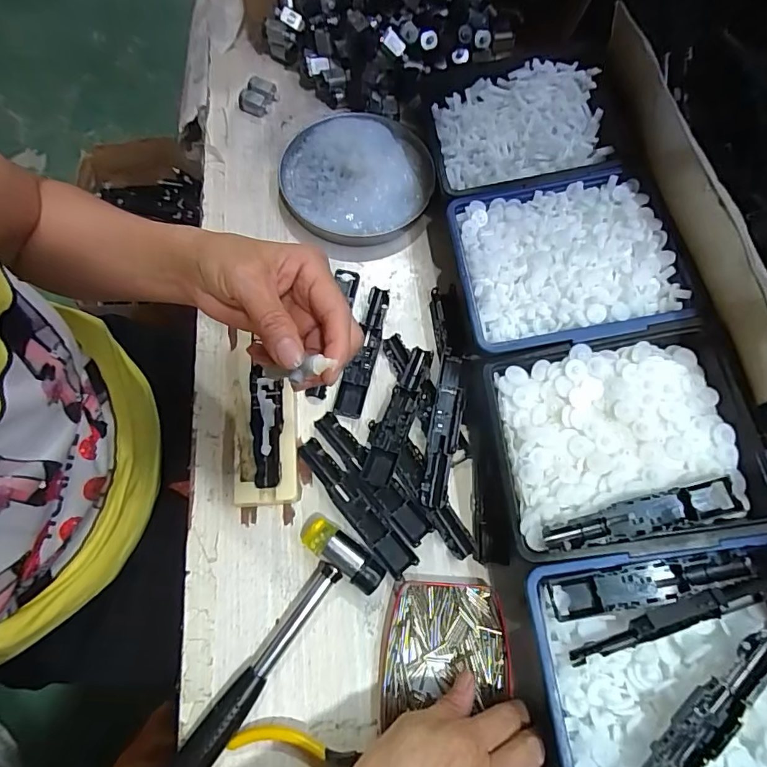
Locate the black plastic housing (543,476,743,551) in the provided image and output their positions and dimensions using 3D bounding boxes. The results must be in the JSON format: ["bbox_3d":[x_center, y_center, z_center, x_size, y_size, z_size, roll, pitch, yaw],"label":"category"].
[{"bbox_3d":[0.160,0.083,0.305,0.116,0.016,0.022,-12,71,-6],"label":"black plastic housing"}]

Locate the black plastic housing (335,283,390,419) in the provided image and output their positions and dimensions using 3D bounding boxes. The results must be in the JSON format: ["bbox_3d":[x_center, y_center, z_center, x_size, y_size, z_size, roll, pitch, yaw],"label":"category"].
[{"bbox_3d":[-0.015,-0.028,0.413,0.022,0.007,0.119,14,70,4],"label":"black plastic housing"}]

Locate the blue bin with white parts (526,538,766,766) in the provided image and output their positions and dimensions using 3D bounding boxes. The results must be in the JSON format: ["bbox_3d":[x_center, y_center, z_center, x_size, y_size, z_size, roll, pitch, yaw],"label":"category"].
[{"bbox_3d":[0.166,0.179,0.299,0.140,0.072,0.141,-7,70,-4],"label":"blue bin with white parts"}]

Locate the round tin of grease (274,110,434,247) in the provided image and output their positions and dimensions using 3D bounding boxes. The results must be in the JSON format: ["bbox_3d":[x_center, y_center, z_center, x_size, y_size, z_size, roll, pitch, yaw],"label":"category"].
[{"bbox_3d":[-0.025,-0.197,0.467,0.139,0.025,0.147,1,70,-1],"label":"round tin of grease"}]

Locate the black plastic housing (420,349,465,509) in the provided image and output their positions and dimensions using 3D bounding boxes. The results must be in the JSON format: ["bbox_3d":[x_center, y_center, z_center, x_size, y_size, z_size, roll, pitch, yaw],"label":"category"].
[{"bbox_3d":[0.048,0.033,0.381,0.022,0.013,0.122,11,70,2],"label":"black plastic housing"}]

